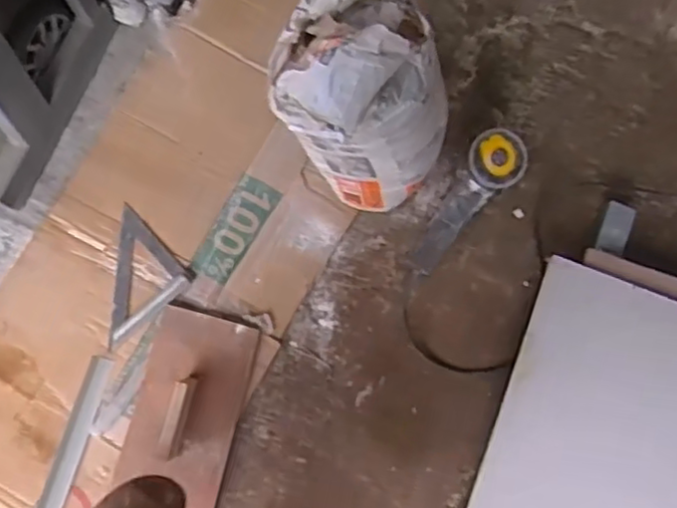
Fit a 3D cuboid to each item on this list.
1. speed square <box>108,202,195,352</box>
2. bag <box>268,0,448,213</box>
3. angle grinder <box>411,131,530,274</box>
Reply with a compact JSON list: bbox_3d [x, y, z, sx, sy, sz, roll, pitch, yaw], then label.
[{"bbox_3d":[-0.383,0.043,1.202,0.191,0.027,0.179,-44,79,-11],"label":"speed square"},{"bbox_3d":[0.039,-0.209,1.027,0.244,0.502,0.219,16,75,4],"label":"bag"},{"bbox_3d":[0.227,-0.088,1.203,0.097,0.112,0.276,36,77,9],"label":"angle grinder"}]

